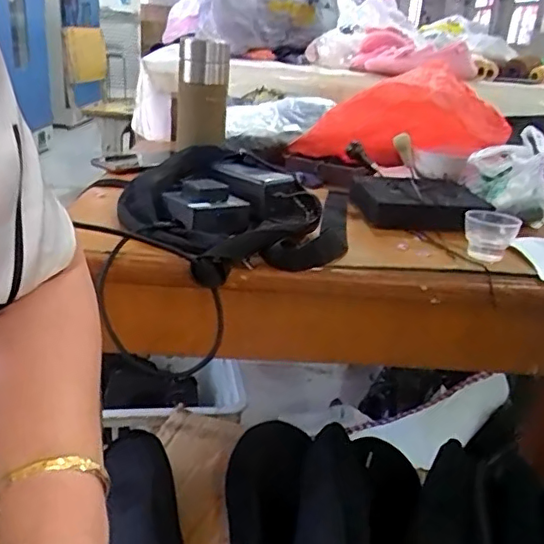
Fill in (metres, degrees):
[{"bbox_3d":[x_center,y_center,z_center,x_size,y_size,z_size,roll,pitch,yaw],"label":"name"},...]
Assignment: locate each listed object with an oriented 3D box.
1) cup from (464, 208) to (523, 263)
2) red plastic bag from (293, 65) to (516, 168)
[{"bbox_3d":[0.234,-0.040,0.623,0.055,0.047,0.048,14,25,22],"label":"cup"},{"bbox_3d":[0.206,-0.243,0.908,0.227,0.132,0.224,-6,25,-23],"label":"red plastic bag"}]

